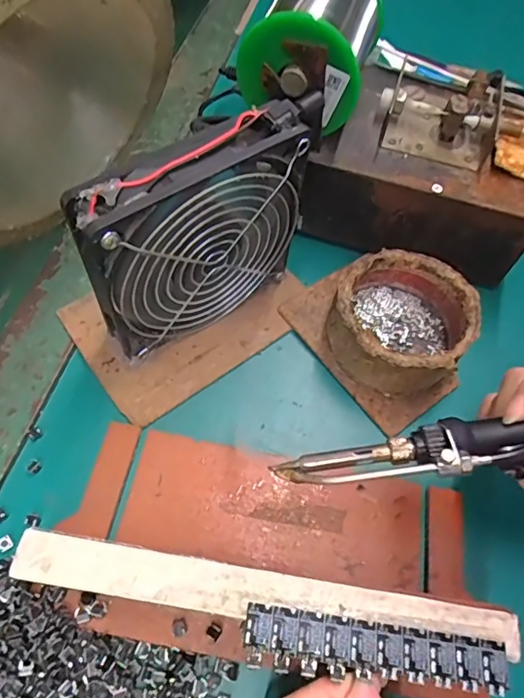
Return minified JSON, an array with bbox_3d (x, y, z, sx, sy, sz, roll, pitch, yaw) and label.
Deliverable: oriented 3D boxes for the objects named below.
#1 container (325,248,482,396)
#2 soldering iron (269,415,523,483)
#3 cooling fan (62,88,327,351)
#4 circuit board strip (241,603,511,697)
[{"bbox_3d":[0.085,-0.016,0.306,0.078,0.043,0.081,2,62,-3],"label":"container"},{"bbox_3d":[0.112,0.039,0.218,0.208,0.020,0.026,-9,62,4],"label":"soldering iron"},{"bbox_3d":[-0.031,-0.056,0.267,0.123,0.132,0.027,-33,68,-19],"label":"cooling fan"},{"bbox_3d":[0.047,0.125,0.204,0.108,0.005,0.023,8,61,0],"label":"circuit board strip"}]

